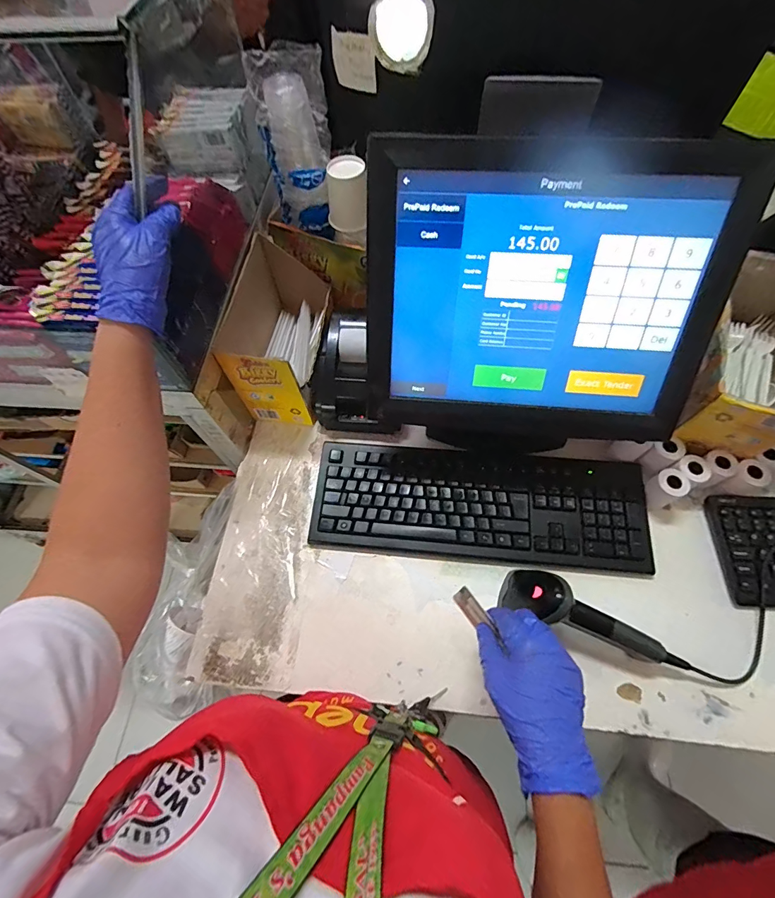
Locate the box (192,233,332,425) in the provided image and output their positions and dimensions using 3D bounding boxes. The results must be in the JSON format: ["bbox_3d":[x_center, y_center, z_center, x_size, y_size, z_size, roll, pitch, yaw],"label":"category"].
[{"bbox_3d":[-0.164,-0.166,0.613,0.105,0.152,0.289,4,64,4],"label":"box"}]

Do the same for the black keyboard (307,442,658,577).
[{"bbox_3d":[0.124,0.078,0.564,0.447,0.031,0.147,4,64,4],"label":"black keyboard"}]

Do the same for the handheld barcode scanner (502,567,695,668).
[{"bbox_3d":[0.237,0.201,0.465,0.201,0.086,0.058,30,68,16],"label":"handheld barcode scanner"}]

